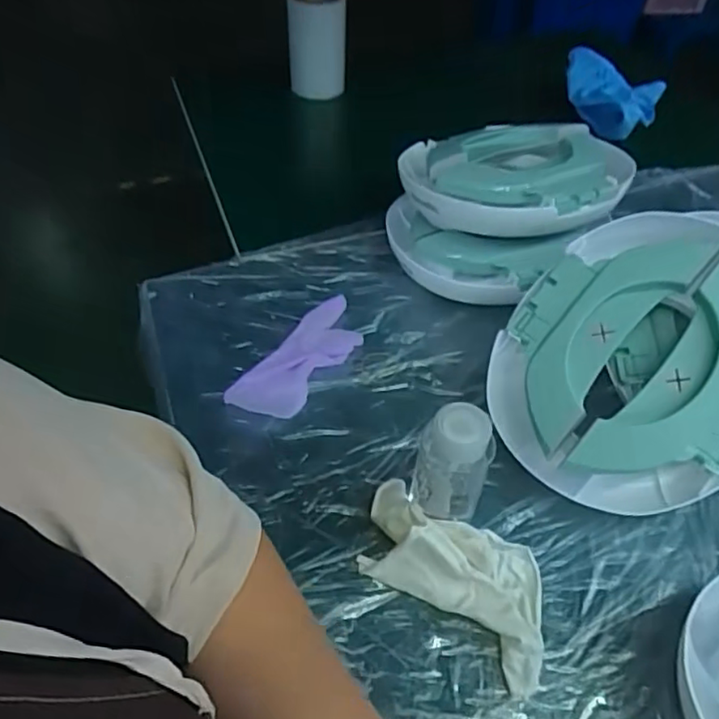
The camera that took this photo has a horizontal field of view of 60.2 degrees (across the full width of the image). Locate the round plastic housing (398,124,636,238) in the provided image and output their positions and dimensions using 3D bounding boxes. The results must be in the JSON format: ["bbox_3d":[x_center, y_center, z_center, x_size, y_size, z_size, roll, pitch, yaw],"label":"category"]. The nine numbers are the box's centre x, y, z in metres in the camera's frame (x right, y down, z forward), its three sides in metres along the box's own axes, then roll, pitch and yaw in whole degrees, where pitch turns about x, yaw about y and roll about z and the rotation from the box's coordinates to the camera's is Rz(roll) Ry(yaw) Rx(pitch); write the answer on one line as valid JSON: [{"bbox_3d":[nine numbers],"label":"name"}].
[{"bbox_3d":[0.189,-0.227,0.771,0.252,0.069,0.219,-17,50,-20],"label":"round plastic housing"}]

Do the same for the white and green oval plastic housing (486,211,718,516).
[{"bbox_3d":[0.266,0.002,0.596,0.243,0.055,0.287,38,94,23],"label":"white and green oval plastic housing"}]

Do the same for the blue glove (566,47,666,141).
[{"bbox_3d":[0.430,-0.446,1.062,0.165,0.120,0.090,13,47,7],"label":"blue glove"}]

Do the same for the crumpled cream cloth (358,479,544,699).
[{"bbox_3d":[0.086,0.177,0.538,0.195,0.039,0.103,32,52,24],"label":"crumpled cream cloth"}]

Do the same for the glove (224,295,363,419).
[{"bbox_3d":[-0.064,-0.004,0.708,0.075,0.015,0.197,29,50,21],"label":"glove"}]

